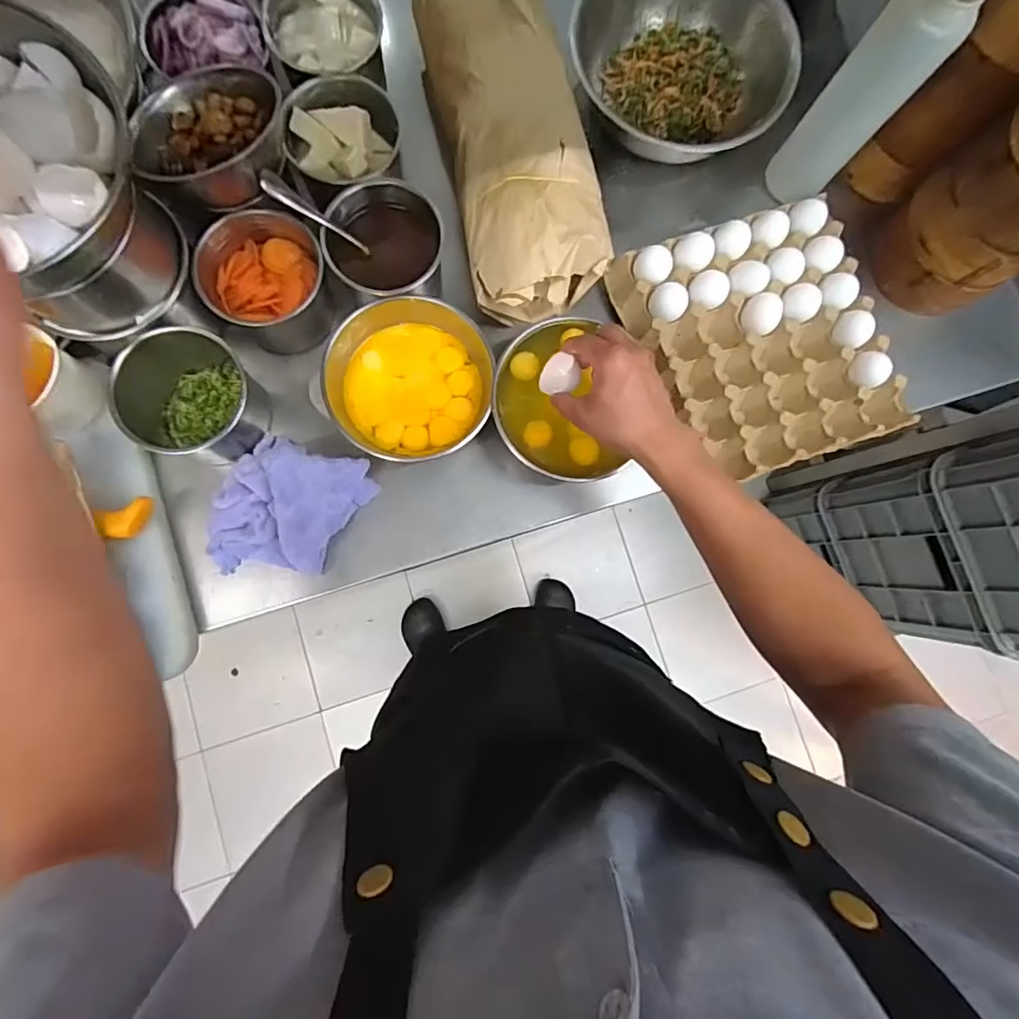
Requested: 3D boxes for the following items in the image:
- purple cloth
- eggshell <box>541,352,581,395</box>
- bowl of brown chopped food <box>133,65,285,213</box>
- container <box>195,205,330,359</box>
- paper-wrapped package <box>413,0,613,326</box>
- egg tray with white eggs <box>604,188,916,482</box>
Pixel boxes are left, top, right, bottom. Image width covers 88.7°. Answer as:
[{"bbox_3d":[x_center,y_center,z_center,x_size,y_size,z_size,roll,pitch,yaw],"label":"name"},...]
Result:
[{"bbox_3d":[-0.228,0.001,0.528,0.141,0.062,0.140,18,82,-3],"label":"purple cloth"},{"bbox_3d":[0.048,-0.125,0.490,0.034,0.026,0.035,1,83,-5],"label":"eggshell"},{"bbox_3d":[-0.283,-0.355,0.502,0.139,0.064,0.116,-42,89,-8],"label":"bowl of brown chopped food"},{"bbox_3d":[-0.249,-0.238,0.545,0.117,0.087,0.120,1,83,-5],"label":"container"},{"bbox_3d":[0.004,-0.412,0.577,0.148,0.096,0.388,-11,85,-7],"label":"paper-wrapped package"},{"bbox_3d":[0.286,-0.191,0.597,0.260,0.053,0.278,-19,86,-7],"label":"egg tray with white eggs"}]

